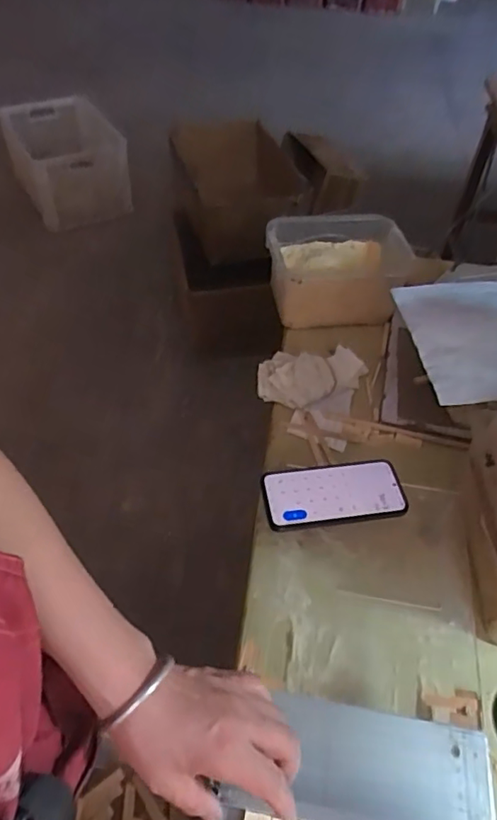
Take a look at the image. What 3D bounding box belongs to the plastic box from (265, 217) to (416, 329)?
[{"bbox_3d":[0.161,-0.263,1.055,0.257,0.121,0.216,2,48,-1],"label":"plastic box"}]

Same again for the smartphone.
[{"bbox_3d":[0.102,0.099,0.668,0.167,0.013,0.077,-7,50,-8],"label":"smartphone"}]

